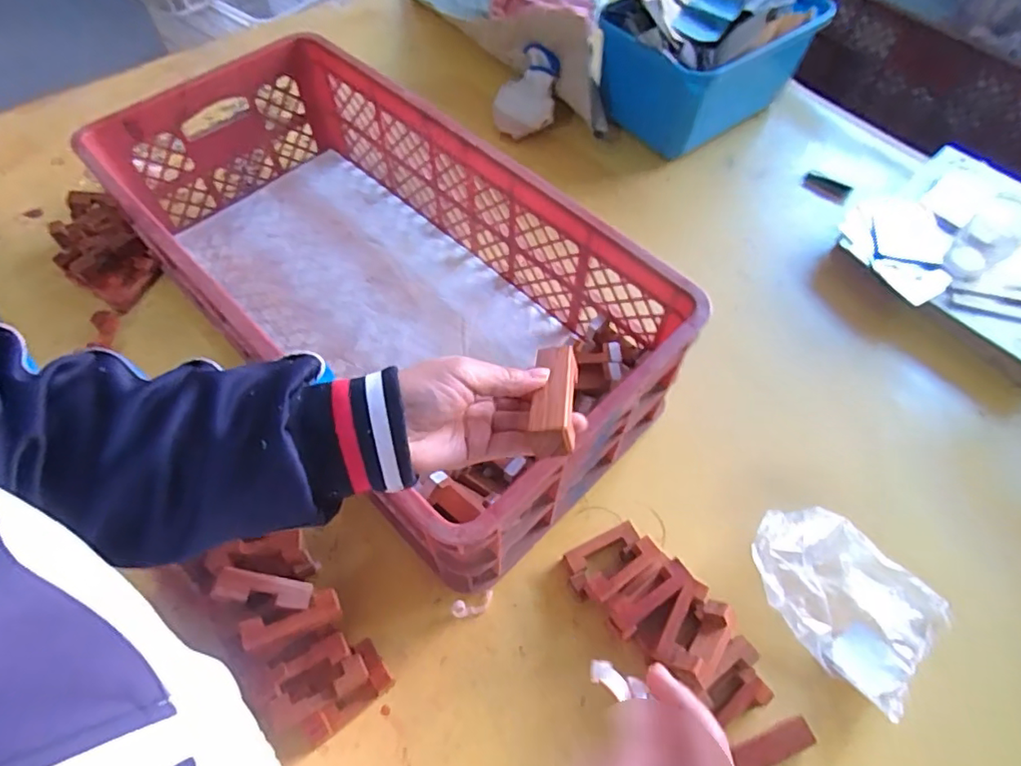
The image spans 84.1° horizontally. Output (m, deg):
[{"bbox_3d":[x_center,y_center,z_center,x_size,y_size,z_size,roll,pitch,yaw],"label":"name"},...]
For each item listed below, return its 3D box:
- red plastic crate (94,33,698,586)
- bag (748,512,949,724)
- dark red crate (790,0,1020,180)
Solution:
[{"bbox_3d":[-0.152,-0.127,0.634,0.319,0.170,0.652,-40,68,-22],"label":"red plastic crate"},{"bbox_3d":[0.315,0.198,0.543,0.128,0.042,0.167,-38,67,-21],"label":"bag"},{"bbox_3d":[0.906,-0.693,1.175,0.624,0.239,0.275,38,66,19],"label":"dark red crate"}]

